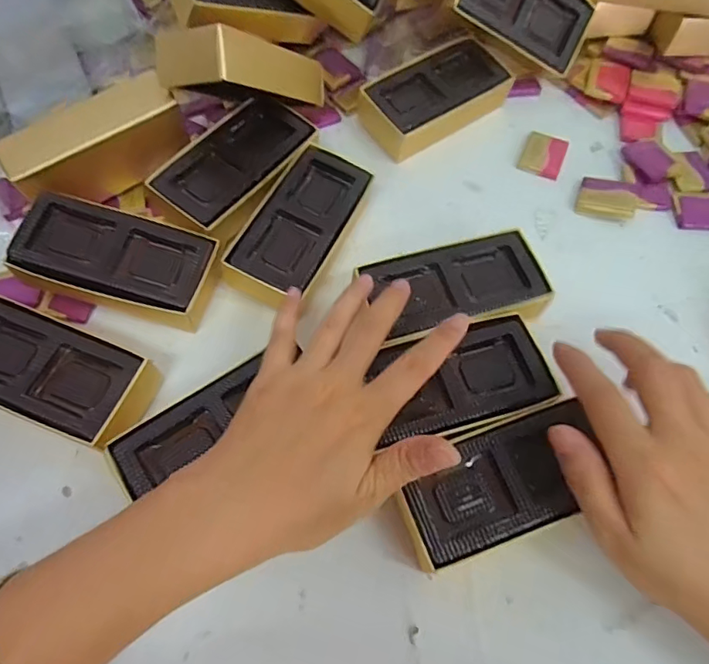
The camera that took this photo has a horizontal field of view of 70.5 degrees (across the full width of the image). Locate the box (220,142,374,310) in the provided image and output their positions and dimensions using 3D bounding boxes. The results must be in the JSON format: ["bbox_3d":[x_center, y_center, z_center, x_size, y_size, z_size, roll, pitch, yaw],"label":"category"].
[{"bbox_3d":[-0.034,-0.066,0.340,0.057,0.037,0.119,25,67,11],"label":"box"}]

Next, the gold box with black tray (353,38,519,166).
[{"bbox_3d":[0.064,-0.184,0.400,0.113,0.037,0.056,-31,69,-15],"label":"gold box with black tray"}]

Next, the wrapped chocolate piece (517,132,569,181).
[{"bbox_3d":[0.151,-0.141,0.398,0.032,0.007,0.040,22,66,9],"label":"wrapped chocolate piece"}]

